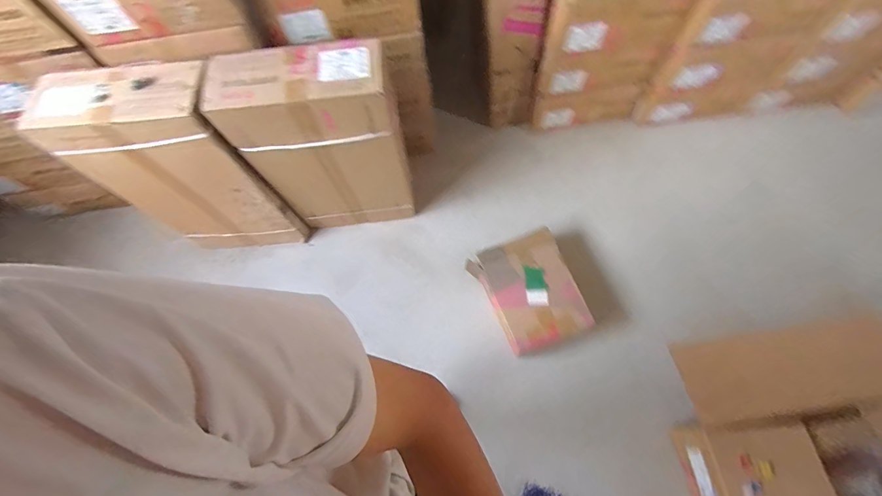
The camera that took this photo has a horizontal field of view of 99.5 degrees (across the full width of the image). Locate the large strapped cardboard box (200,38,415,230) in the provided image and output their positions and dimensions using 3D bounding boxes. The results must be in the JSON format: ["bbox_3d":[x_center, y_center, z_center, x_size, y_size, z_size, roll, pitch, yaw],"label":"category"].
[{"bbox_3d":[-0.383,-0.310,1.378,0.481,0.820,0.222,-12,67,-2],"label":"large strapped cardboard box"}]

